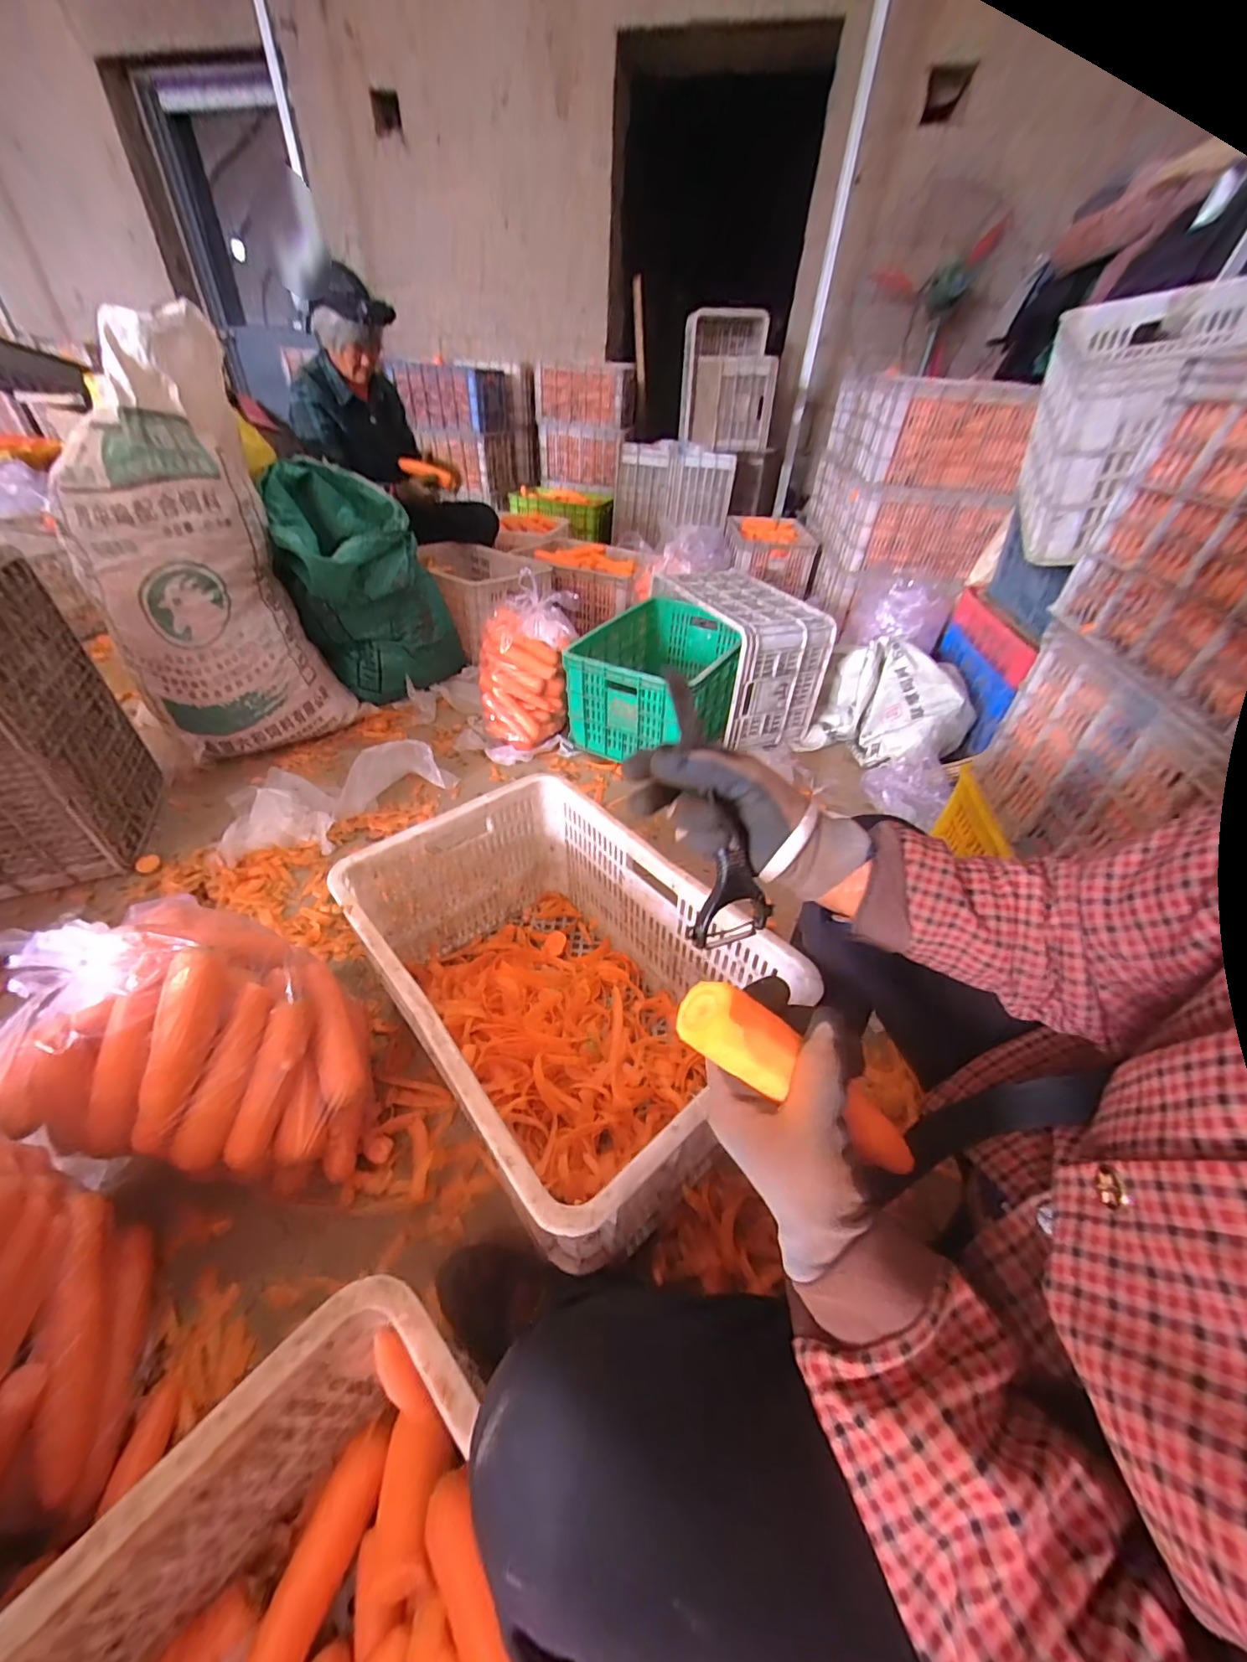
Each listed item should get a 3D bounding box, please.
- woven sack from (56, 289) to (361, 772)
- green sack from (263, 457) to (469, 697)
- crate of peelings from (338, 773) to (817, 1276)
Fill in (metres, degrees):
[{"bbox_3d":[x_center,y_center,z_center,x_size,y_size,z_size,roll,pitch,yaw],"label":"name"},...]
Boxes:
[{"bbox_3d":[-0.897,-0.560,1.124,0.380,0.774,0.248,-27,49,-32],"label":"woven sack"},{"bbox_3d":[-0.673,-0.643,1.412,0.380,0.502,0.345,-12,43,-18],"label":"green sack"},{"bbox_3d":[-0.089,0.208,0.705,0.350,0.277,0.515,-28,50,-32],"label":"crate of peelings"}]

